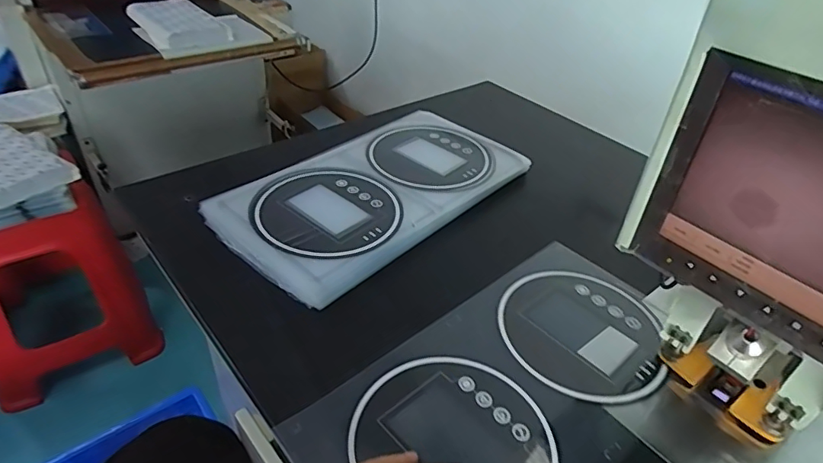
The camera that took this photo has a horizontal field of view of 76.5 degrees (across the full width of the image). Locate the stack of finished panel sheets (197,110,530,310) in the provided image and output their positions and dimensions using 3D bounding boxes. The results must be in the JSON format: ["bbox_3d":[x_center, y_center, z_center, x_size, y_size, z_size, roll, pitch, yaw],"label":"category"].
[{"bbox_3d":[-0.039,-0.057,0.674,0.200,0.021,0.396,33,46,30],"label":"stack of finished panel sheets"}]

